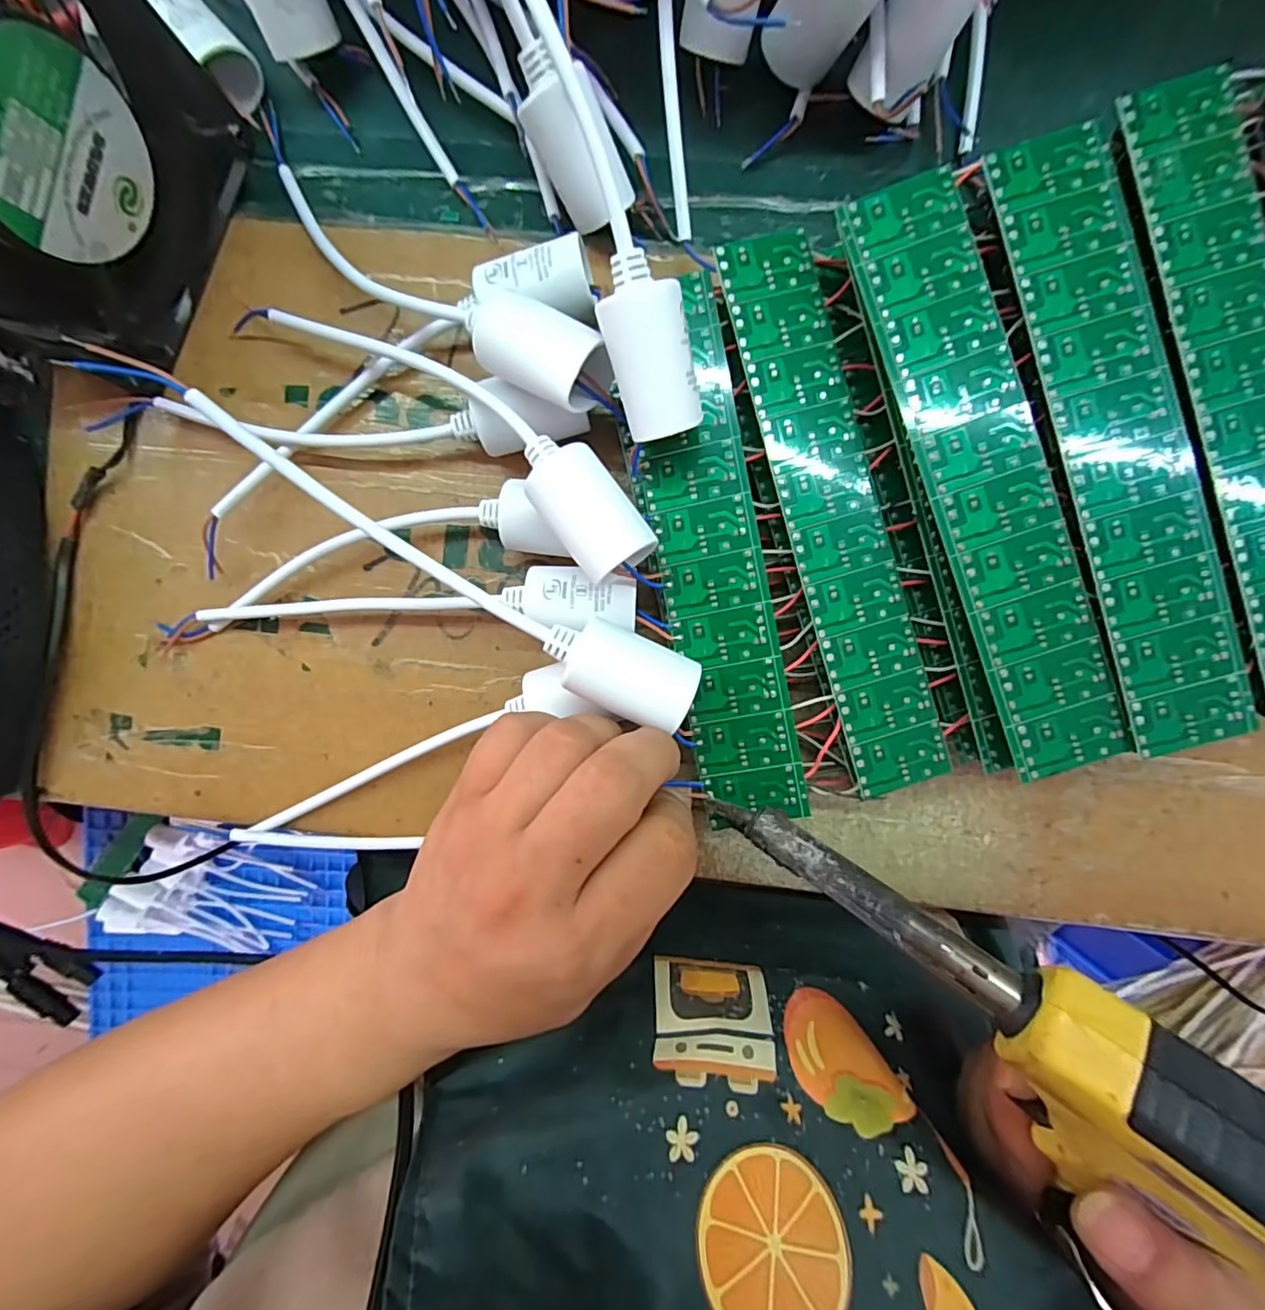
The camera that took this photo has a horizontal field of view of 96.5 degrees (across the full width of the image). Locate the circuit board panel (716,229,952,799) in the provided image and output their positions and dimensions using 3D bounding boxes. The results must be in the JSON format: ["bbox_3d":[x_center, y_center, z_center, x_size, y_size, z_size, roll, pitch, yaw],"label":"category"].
[{"bbox_3d":[0.074,-0.049,0.205,0.036,0.007,0.199,-16,92,2],"label":"circuit board panel"}]

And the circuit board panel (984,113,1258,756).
[{"bbox_3d":[0.159,-0.069,0.184,0.038,0.006,0.198,-16,92,2],"label":"circuit board panel"}]

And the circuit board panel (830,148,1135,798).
[{"bbox_3d":[0.119,-0.059,0.189,0.039,0.004,0.200,-18,92,2],"label":"circuit board panel"}]

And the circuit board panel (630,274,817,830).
[{"bbox_3d":[0.029,-0.035,0.211,0.039,0.006,0.190,-11,92,9],"label":"circuit board panel"}]

